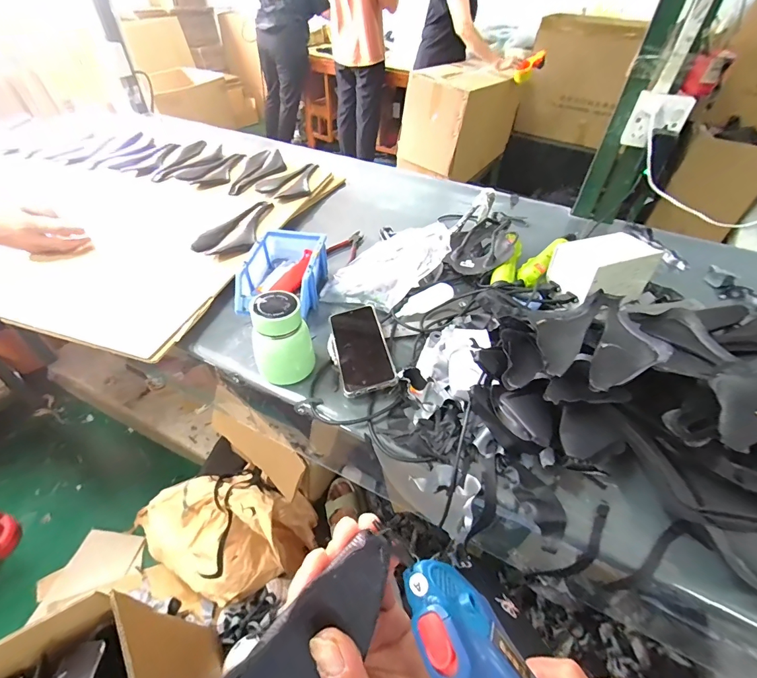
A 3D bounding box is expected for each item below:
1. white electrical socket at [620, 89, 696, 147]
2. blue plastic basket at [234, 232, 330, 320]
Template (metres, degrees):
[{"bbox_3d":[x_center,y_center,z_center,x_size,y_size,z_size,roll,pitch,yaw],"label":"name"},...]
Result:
[{"bbox_3d":[0.520,-0.406,0.709,0.077,0.090,0.063,0,46,-2],"label":"white electrical socket"},{"bbox_3d":[-0.163,-0.112,0.660,0.121,0.069,0.165,9,46,7],"label":"blue plastic basket"}]

